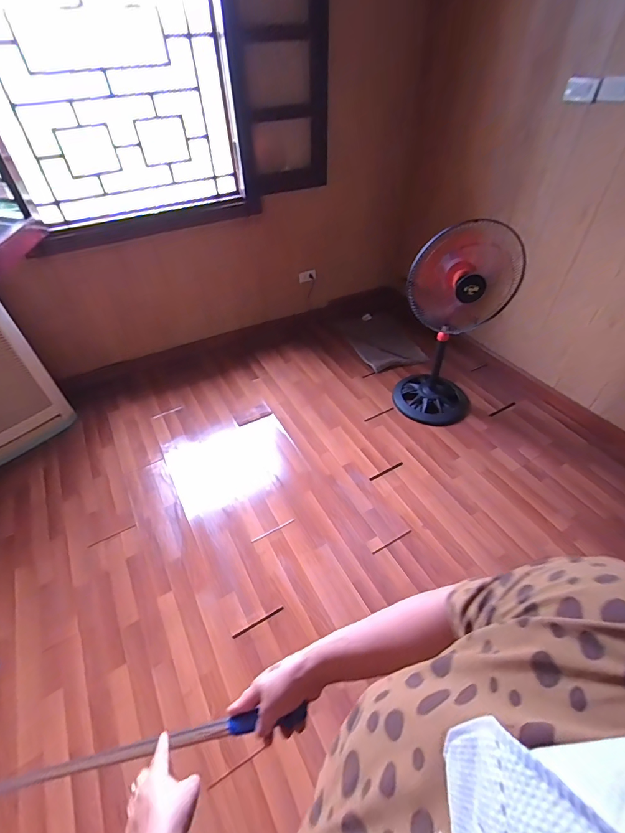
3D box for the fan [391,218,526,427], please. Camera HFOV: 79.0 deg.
[{"bbox_3d":[0.621,-0.389,1.718,0.394,0.928,0.345,16,48,17],"label":"fan"}]

